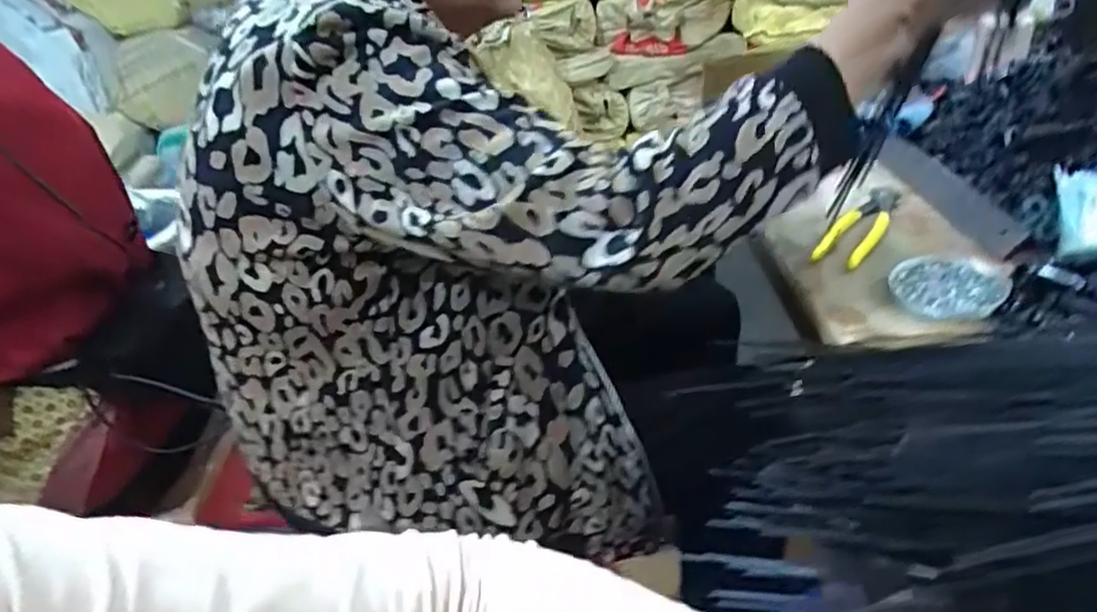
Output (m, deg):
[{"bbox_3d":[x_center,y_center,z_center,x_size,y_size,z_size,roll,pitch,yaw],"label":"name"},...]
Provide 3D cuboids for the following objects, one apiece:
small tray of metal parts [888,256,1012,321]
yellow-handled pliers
[{"bbox_3d":[0.351,-0.020,0.607,0.089,0.021,0.086,4,34,15],"label":"small tray of metal parts"},{"bbox_3d":[0.327,-0.086,0.720,0.044,0.020,0.158,20,41,34],"label":"yellow-handled pliers"}]

